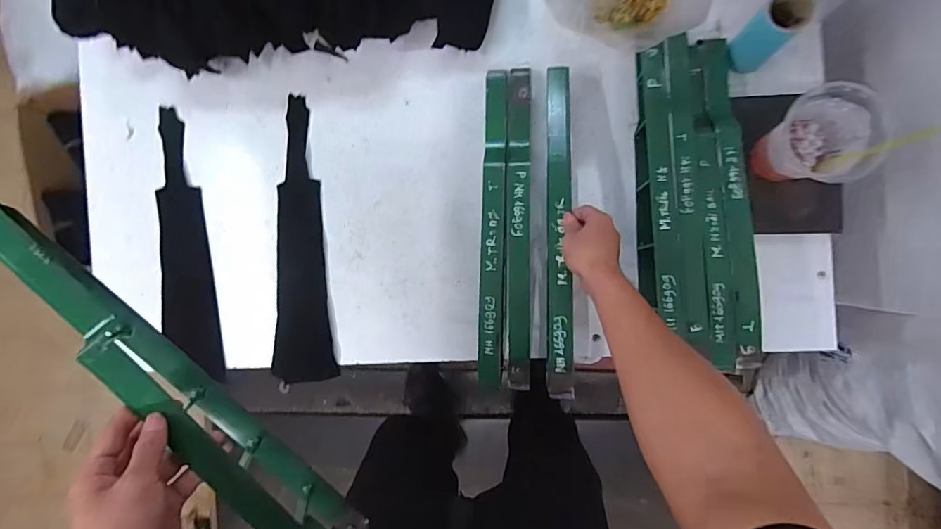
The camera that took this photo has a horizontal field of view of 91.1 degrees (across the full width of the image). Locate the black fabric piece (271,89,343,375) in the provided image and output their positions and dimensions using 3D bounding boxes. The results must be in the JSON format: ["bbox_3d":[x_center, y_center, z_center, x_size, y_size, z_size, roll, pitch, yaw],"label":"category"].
[{"bbox_3d":[-0.285,-0.039,0.785,0.104,0.012,0.464,-1,89,5],"label":"black fabric piece"}]

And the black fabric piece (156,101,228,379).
[{"bbox_3d":[-0.506,-0.031,0.808,0.102,0.014,0.457,-8,90,2],"label":"black fabric piece"}]

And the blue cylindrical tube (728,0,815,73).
[{"bbox_3d":[0.394,-0.308,0.615,0.051,0.128,0.057,-41,87,6],"label":"blue cylindrical tube"}]

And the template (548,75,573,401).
[{"bbox_3d":[0.125,-0.053,0.646,0.031,0.021,0.458,1,82,6],"label":"template"}]

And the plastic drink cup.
[{"bbox_3d":[0.441,-0.157,0.610,0.100,0.169,0.104,0,91,6],"label":"plastic drink cup"}]

